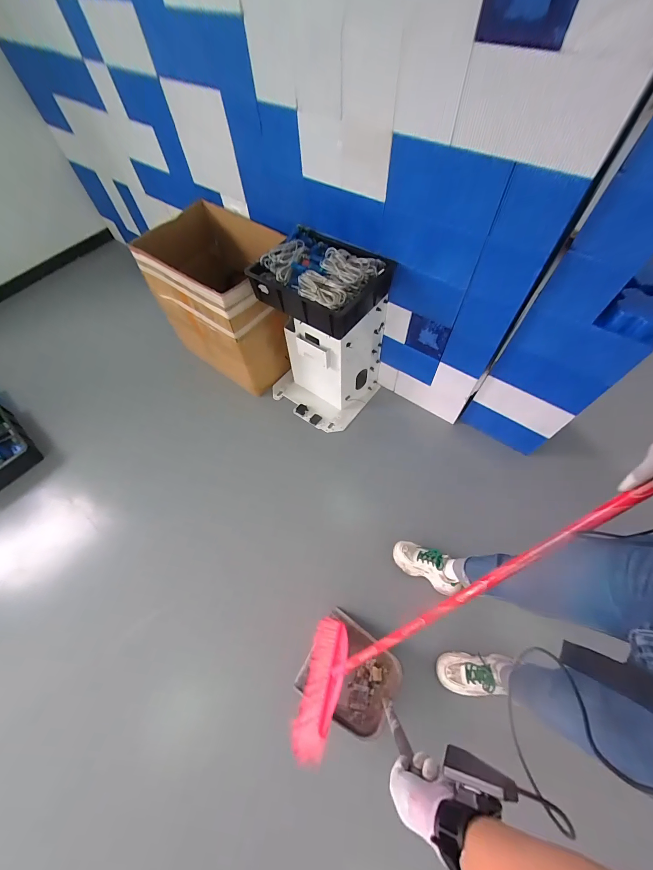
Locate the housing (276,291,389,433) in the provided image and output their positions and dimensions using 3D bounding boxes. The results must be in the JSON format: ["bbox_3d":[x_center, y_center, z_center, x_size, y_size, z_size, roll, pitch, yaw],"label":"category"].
[{"bbox_3d":[-0.023,-0.301,1.303,0.398,0.464,0.326,31,66,19],"label":"housing"}]

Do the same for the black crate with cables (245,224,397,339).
[{"bbox_3d":[-0.030,-0.494,1.031,0.384,0.129,0.271,32,67,19],"label":"black crate with cables"}]

